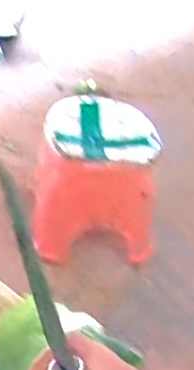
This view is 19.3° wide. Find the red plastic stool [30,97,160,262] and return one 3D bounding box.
[{"bbox_3d":[-0.001,-0.014,1.226,0.245,0.235,0.281,6,33,-3],"label":"red plastic stool"}]

